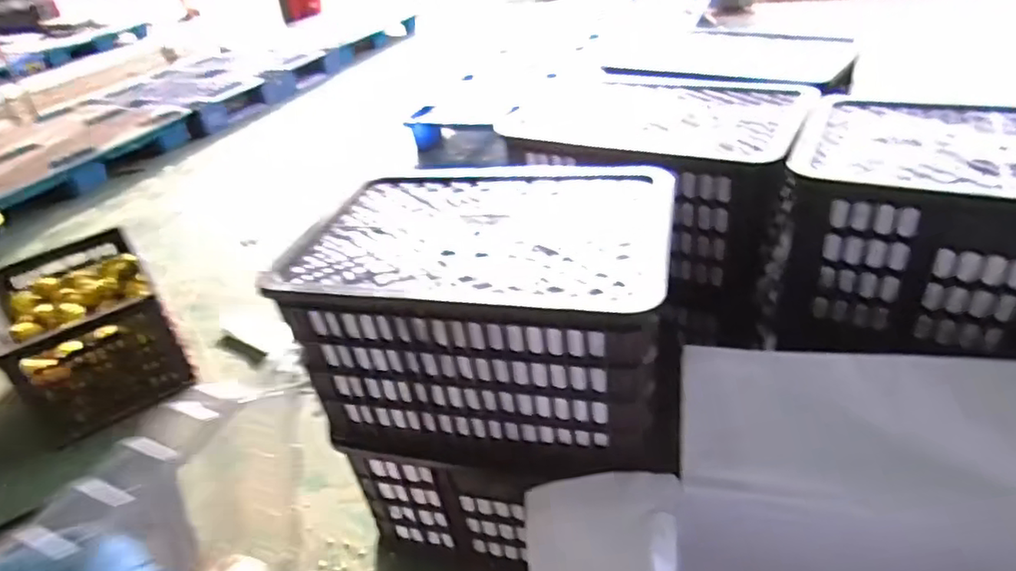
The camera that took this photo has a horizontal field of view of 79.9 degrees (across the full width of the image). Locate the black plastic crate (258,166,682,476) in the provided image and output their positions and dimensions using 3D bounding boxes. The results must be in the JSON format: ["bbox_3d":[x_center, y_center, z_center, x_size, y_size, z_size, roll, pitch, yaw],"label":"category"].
[{"bbox_3d":[-0.013,0.041,0.884,0.481,0.287,0.323,3,35,16],"label":"black plastic crate"}]

